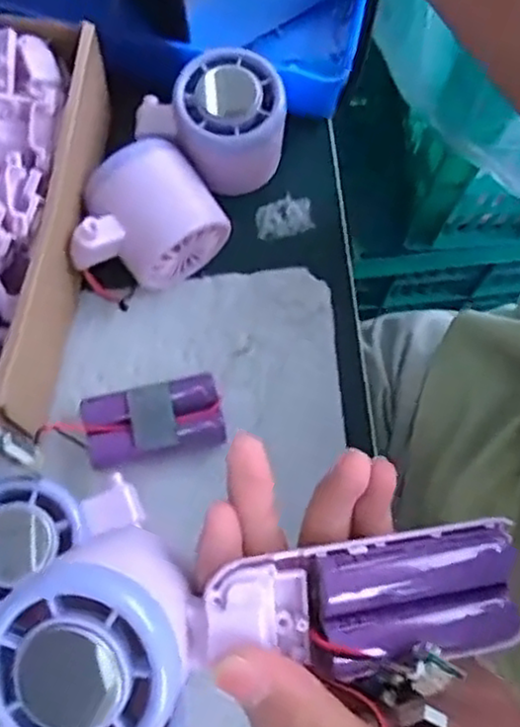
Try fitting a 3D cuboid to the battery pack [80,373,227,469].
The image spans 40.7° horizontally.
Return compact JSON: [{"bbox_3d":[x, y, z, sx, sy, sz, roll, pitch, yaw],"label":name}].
[{"bbox_3d":[-0.051,0.028,0.340,0.065,0.023,0.034,-13,77,-4],"label":"battery pack"}]

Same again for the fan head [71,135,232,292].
[{"bbox_3d":[-0.058,-0.069,0.347,0.073,0.047,0.059,-30,79,-8],"label":"fan head"}]

